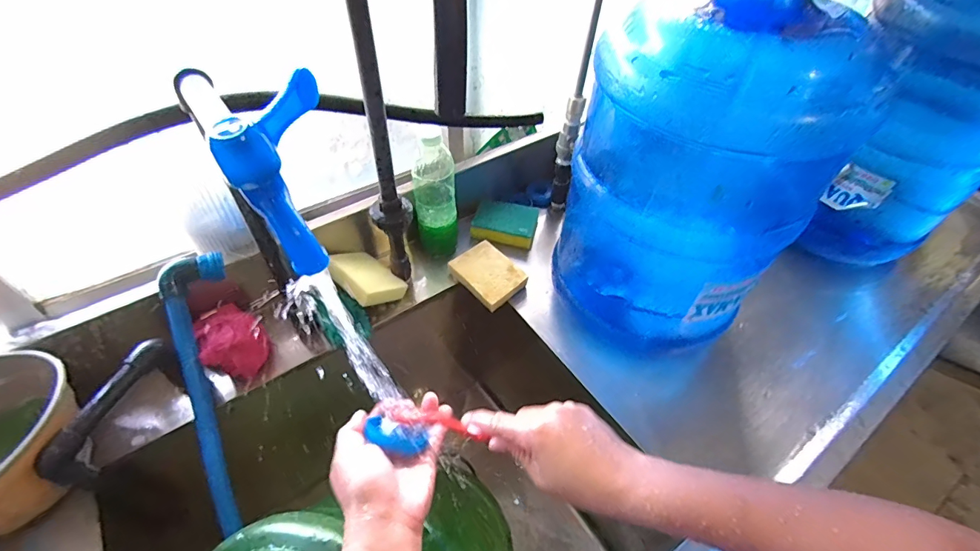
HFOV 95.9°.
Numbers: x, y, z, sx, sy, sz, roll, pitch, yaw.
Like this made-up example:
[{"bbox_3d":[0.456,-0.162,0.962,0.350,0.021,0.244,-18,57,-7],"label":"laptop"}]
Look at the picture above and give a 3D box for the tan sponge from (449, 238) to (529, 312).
[{"bbox_3d":[-0.001,-0.003,0.670,0.079,0.023,0.104,-35,57,-28],"label":"tan sponge"}]

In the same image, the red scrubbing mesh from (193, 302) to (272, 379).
[{"bbox_3d":[-0.327,0.081,0.557,0.071,0.044,0.098,-34,57,-27],"label":"red scrubbing mesh"}]

